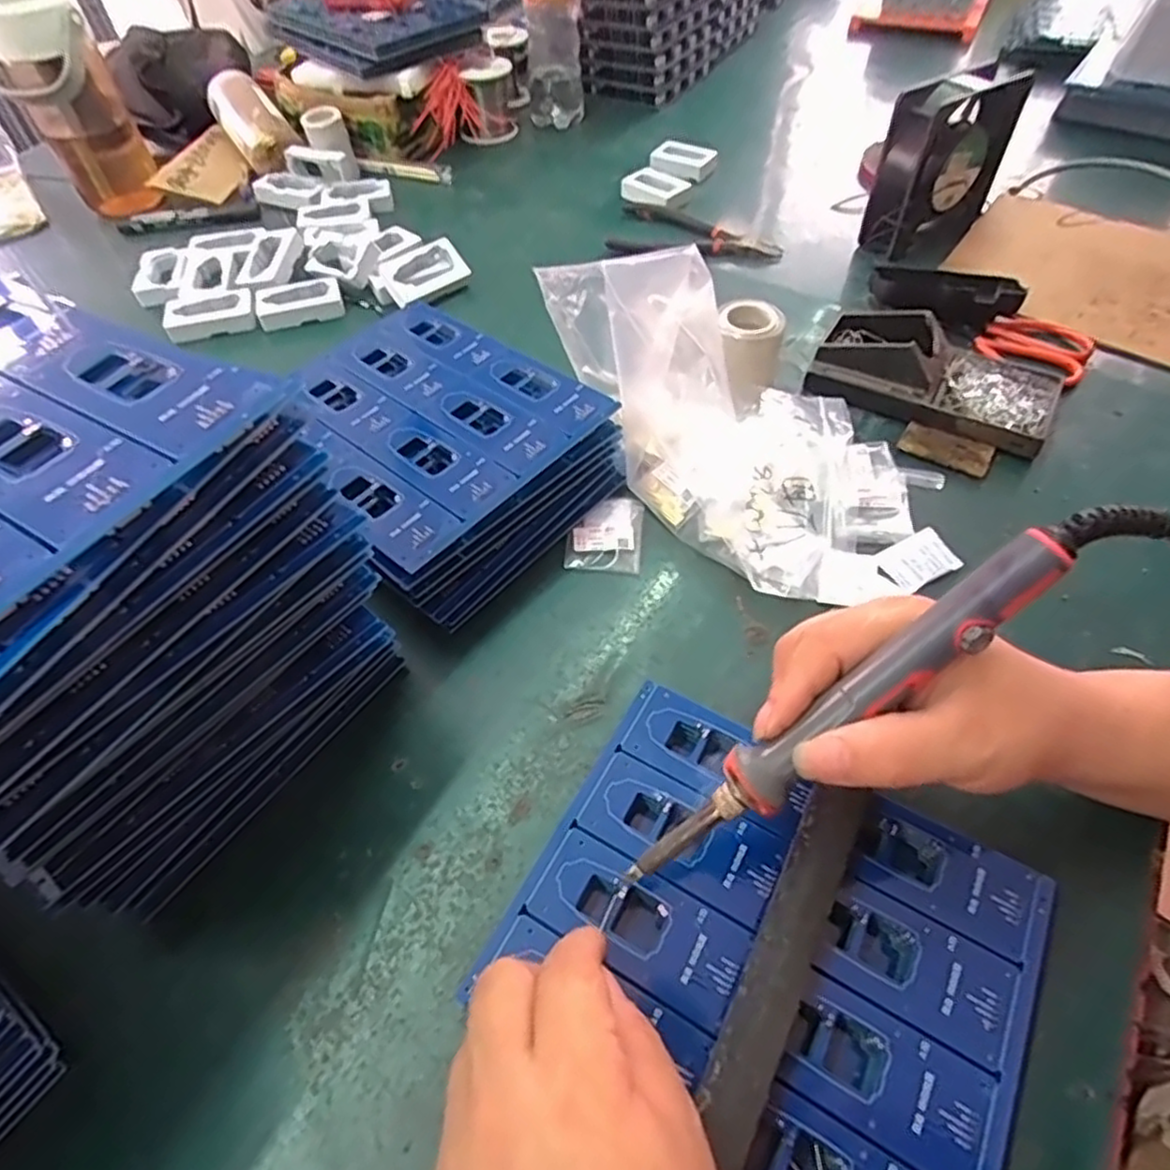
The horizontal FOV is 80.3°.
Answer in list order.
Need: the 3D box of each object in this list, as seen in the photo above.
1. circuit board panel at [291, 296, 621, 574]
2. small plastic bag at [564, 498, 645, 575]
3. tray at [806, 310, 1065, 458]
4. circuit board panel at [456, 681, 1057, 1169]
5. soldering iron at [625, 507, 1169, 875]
[{"bbox_3d":[-0.102,-0.106,0.420,0.186,0.006,0.160,35,63,26],"label":"circuit board panel"},{"bbox_3d":[0.013,-0.032,0.431,0.045,0.007,0.055,4,54,5],"label":"small plastic bag"},{"bbox_3d":[0.246,-0.150,0.484,0.162,0.039,0.088,22,57,17],"label":"tray"},{"bbox_3d":[0.074,0.148,0.289,0.192,0.020,0.157,25,58,19],"label":"circuit board panel"},{"bbox_3d":[0.100,0.043,0.251,0.214,0.020,0.022,-44,56,17],"label":"soldering iron"}]

